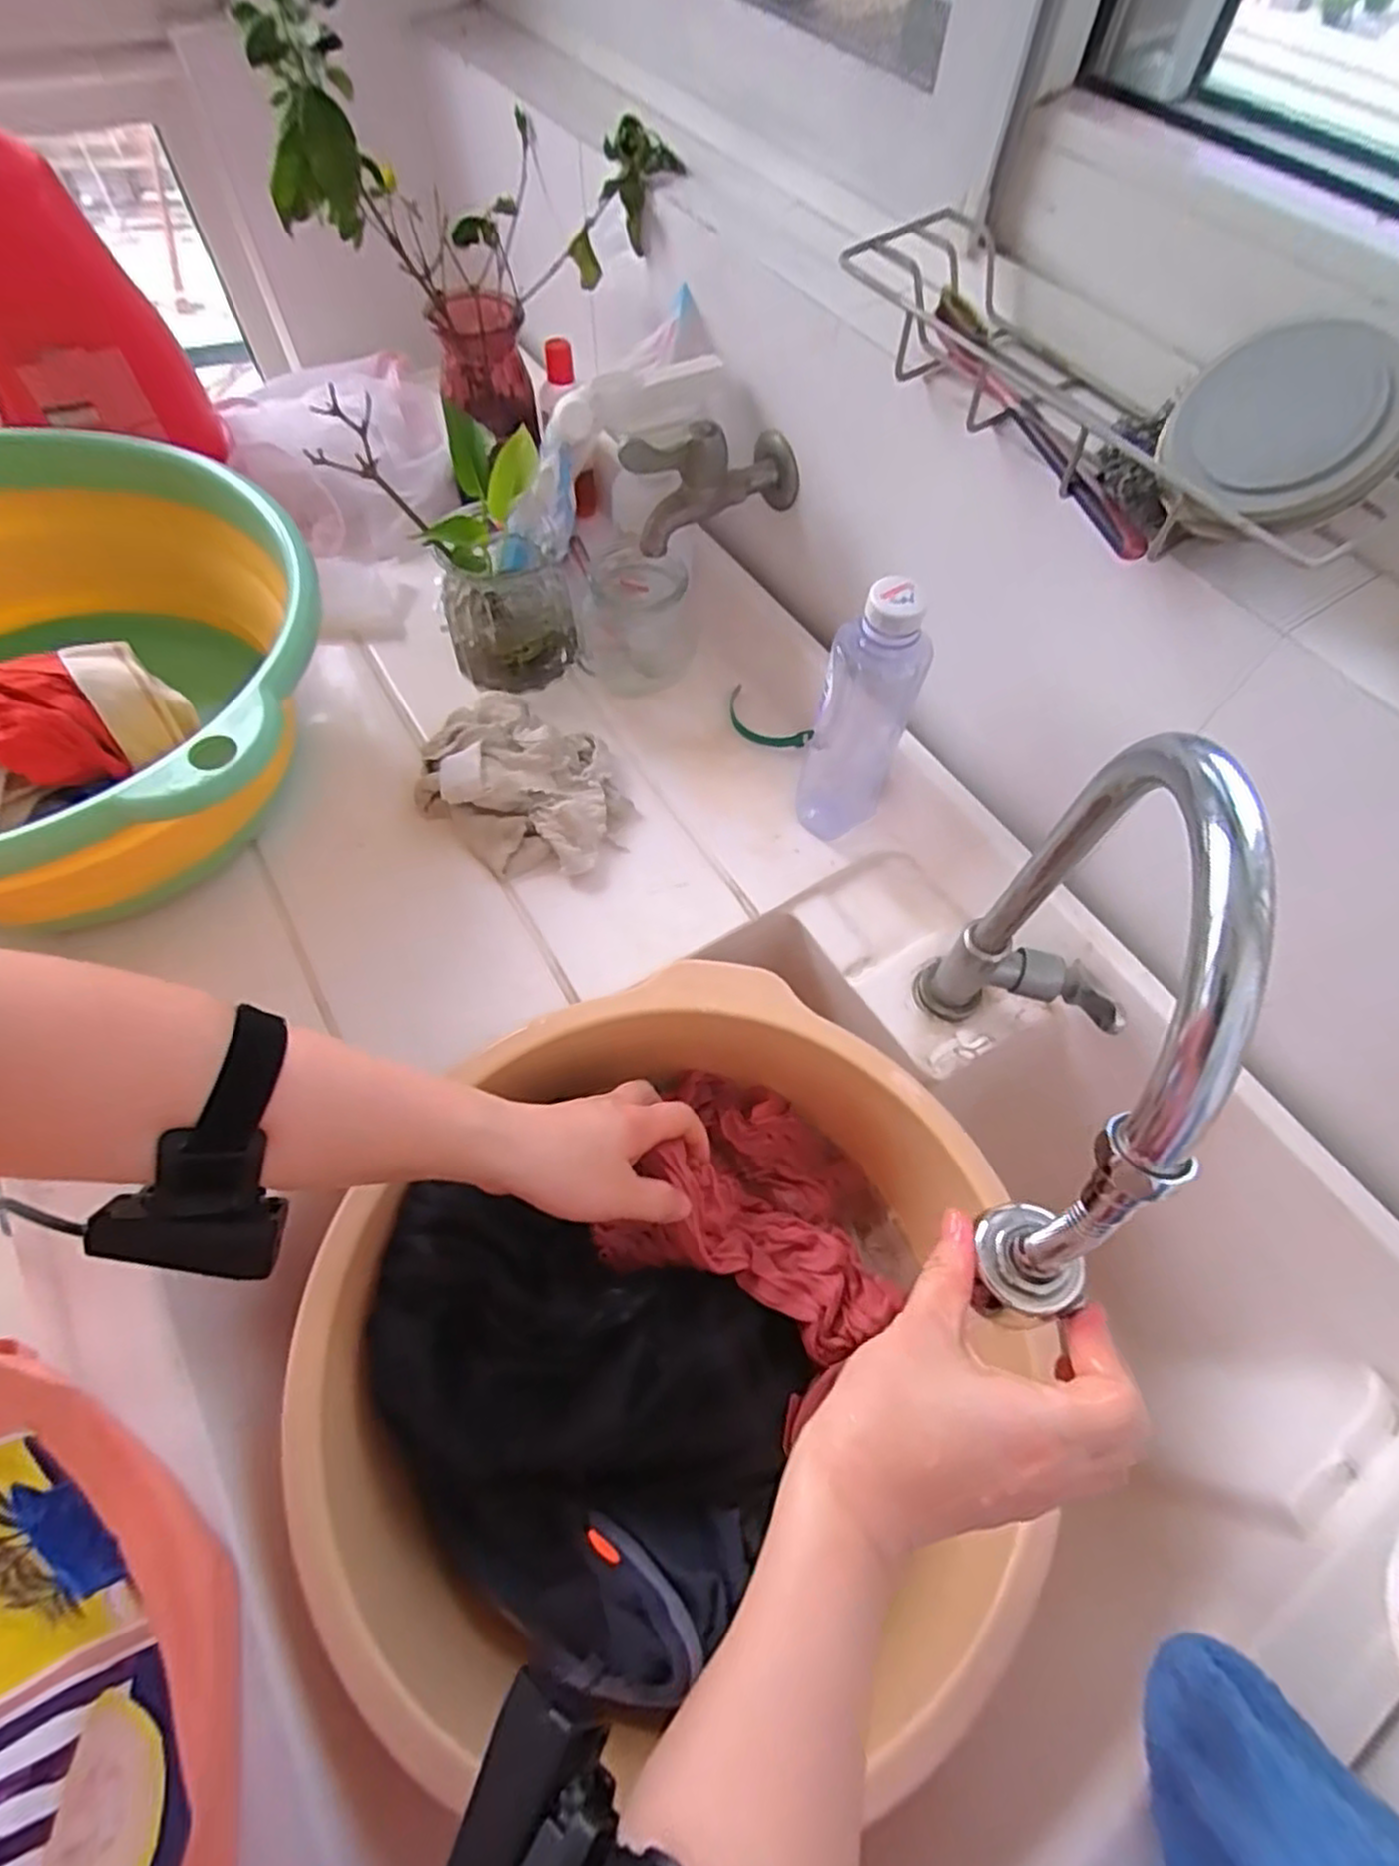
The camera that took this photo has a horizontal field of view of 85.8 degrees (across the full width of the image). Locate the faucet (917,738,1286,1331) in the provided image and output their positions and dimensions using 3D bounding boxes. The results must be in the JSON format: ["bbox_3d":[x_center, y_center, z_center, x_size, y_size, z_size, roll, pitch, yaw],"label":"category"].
[{"bbox_3d":[0.155,0.048,0.340,0.080,0.281,0.212,24,67,10],"label":"faucet"}]

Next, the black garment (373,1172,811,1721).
[{"bbox_3d":[-0.072,0.240,0.390,0.225,0.053,0.177,29,65,12],"label":"black garment"}]

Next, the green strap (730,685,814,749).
[{"bbox_3d":[0.048,-0.164,0.588,0.035,0.017,0.081,-40,71,-20],"label":"green strap"}]

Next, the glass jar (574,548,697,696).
[{"bbox_3d":[-0.047,-0.244,0.577,0.095,0.083,0.080,-7,62,-4],"label":"glass jar"}]

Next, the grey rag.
[{"bbox_3d":[-0.124,-0.109,0.533,0.158,0.047,0.124,37,67,18],"label":"grey rag"}]

